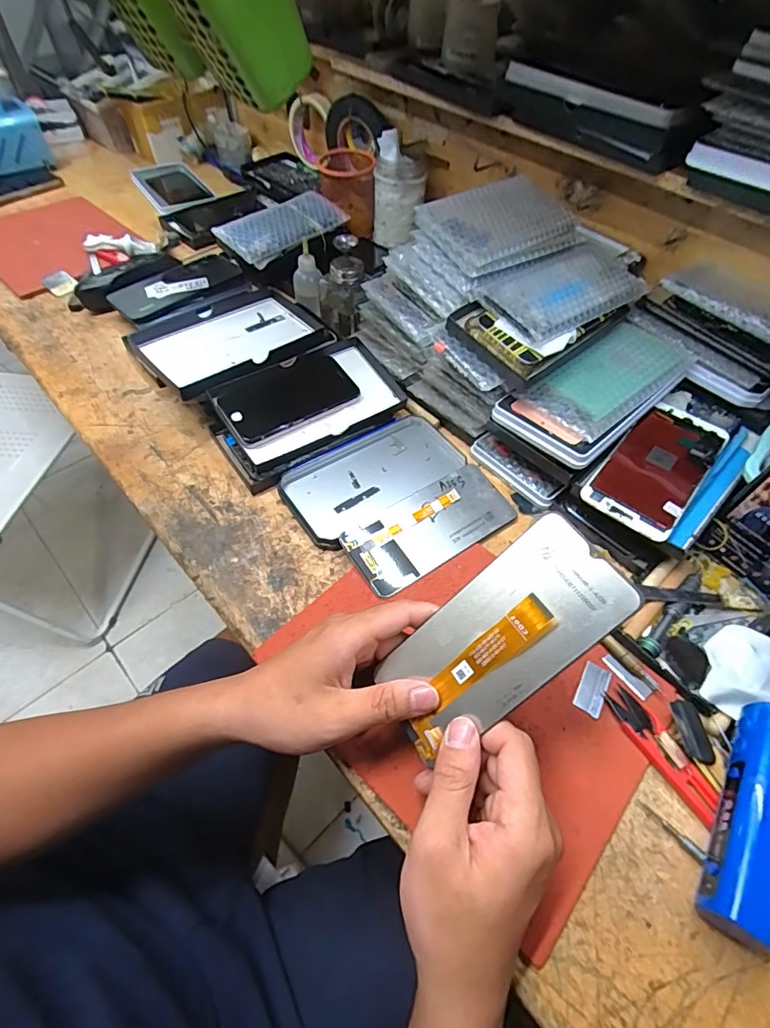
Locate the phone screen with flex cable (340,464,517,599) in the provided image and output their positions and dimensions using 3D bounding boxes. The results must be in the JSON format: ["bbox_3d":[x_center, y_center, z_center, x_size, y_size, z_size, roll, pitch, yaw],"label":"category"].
[{"bbox_3d":[0.044,0.011,0.437,0.158,0.006,0.071,-28,69,-20],"label":"phone screen with flex cable"}]

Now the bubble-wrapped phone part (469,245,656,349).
[{"bbox_3d":[0.178,-0.221,0.465,0.171,0.019,0.086,-29,61,-22],"label":"bubble-wrapped phone part"}]

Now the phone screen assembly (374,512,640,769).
[{"bbox_3d":[0.063,0.074,0.279,0.151,0.015,0.070,-44,62,13],"label":"phone screen assembly"}]

